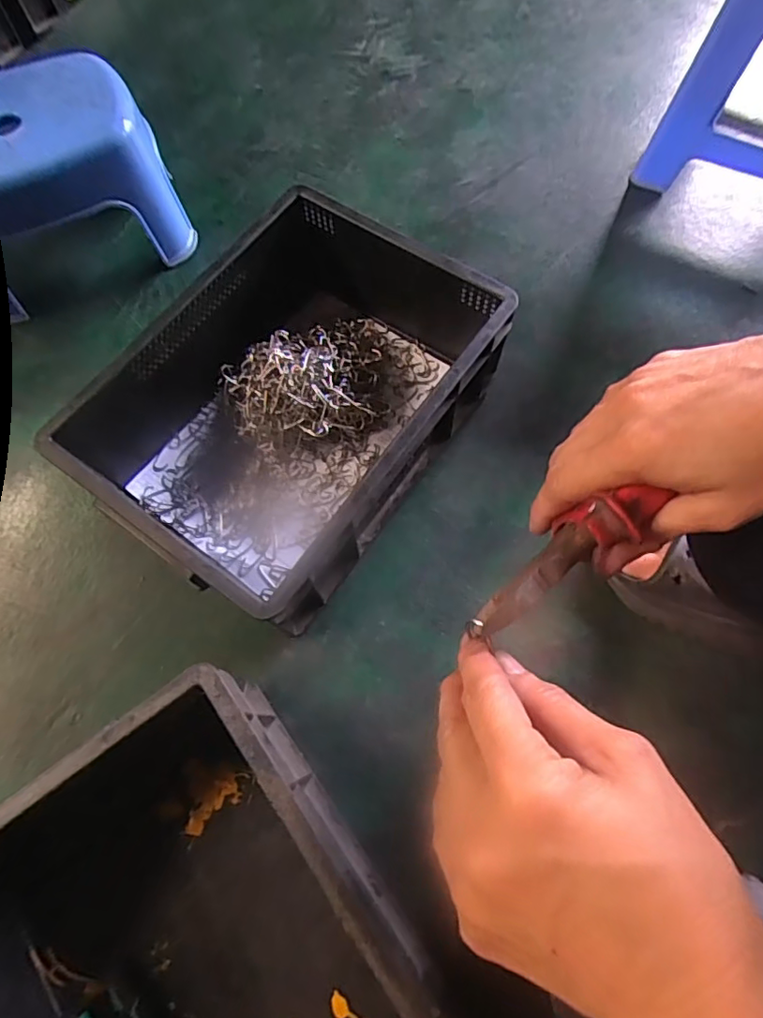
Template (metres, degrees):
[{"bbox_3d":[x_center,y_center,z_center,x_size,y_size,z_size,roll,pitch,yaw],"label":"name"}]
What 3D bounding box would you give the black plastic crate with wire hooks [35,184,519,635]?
[{"bbox_3d":[-0.068,-0.108,0.507,0.252,0.115,0.364,35,73,14],"label":"black plastic crate with wire hooks"}]

